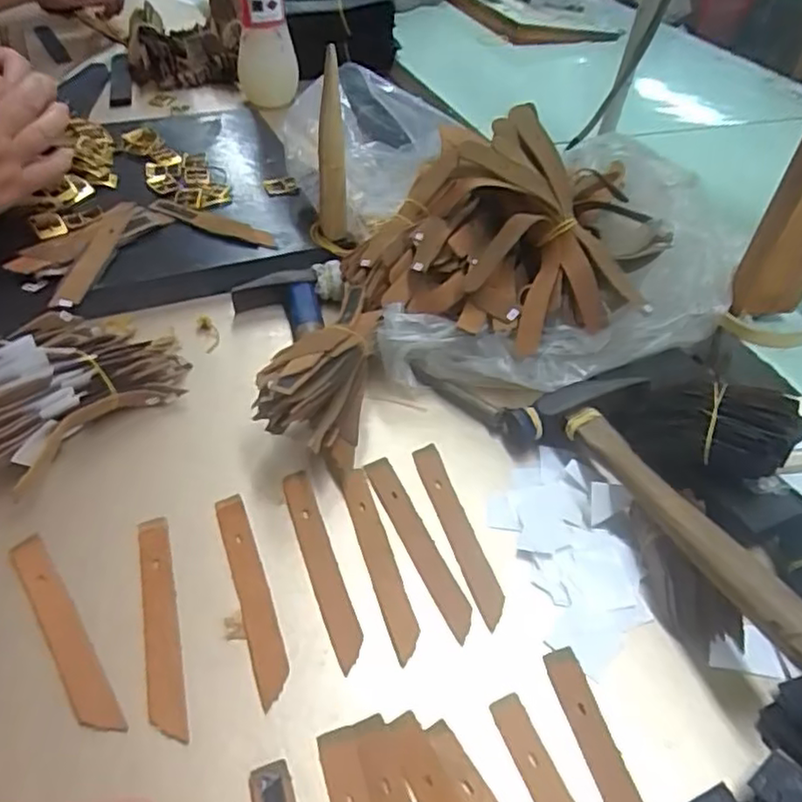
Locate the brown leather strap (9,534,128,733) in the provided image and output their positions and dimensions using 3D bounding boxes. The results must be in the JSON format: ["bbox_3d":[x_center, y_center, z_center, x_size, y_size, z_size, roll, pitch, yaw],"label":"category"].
[{"bbox_3d":[-0.171,0.116,0.334,0.017,0.004,0.124,-26,52,-28],"label":"brown leather strap"}]

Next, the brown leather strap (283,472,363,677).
[{"bbox_3d":[-0.045,0.089,0.372,0.017,0.006,0.123,-13,47,-17],"label":"brown leather strap"}]

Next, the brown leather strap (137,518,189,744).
[{"bbox_3d":[-0.125,0.113,0.342,0.017,0.004,0.125,-11,46,-15],"label":"brown leather strap"}]

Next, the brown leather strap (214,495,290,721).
[{"bbox_3d":[-0.081,0.102,0.359,0.018,0.006,0.123,-13,47,-17],"label":"brown leather strap"}]

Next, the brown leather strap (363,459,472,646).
[{"bbox_3d":[0.009,0.082,0.387,0.018,0.004,0.122,-16,51,-22],"label":"brown leather strap"}]

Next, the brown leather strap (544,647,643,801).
[{"bbox_3d":[0.098,0.174,0.300,0.016,0.005,0.124,-10,46,-14],"label":"brown leather strap"}]

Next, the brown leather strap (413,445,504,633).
[{"bbox_3d":[0.034,0.076,0.397,0.016,0.006,0.124,-11,46,-16],"label":"brown leather strap"}]

